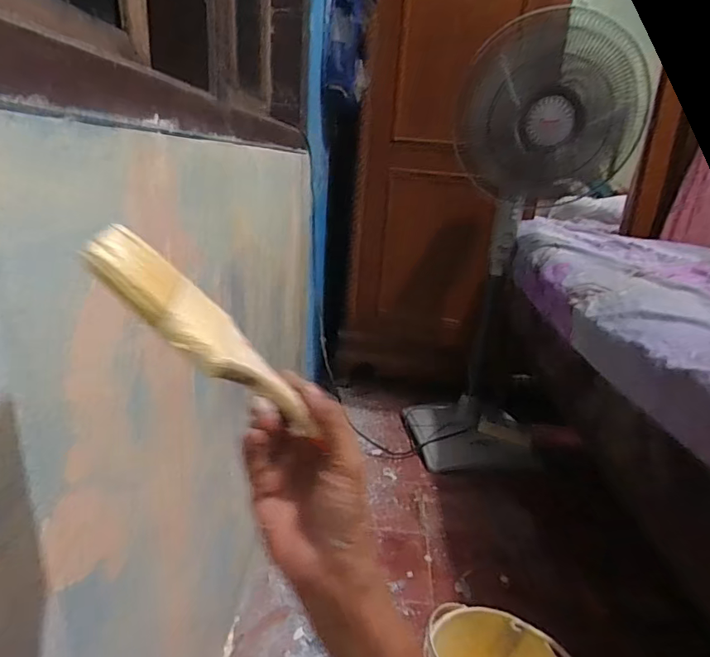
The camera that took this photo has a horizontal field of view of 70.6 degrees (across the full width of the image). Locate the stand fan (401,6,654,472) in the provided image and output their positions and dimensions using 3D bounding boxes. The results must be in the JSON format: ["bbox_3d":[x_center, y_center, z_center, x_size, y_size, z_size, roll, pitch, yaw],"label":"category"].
[{"bbox_3d":[0.408,-0.168,1.355,0.350,1.152,0.389,3,18,-6],"label":"stand fan"}]

